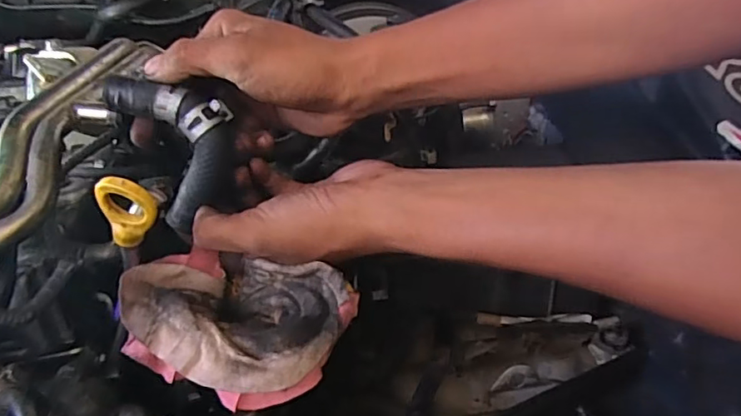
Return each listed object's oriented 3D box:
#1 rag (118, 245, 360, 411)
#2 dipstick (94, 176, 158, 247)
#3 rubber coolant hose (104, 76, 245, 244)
[{"bbox_3d":[-0.079,0.060,0.307,0.118,0.039,0.095,10,33,23],"label":"rag"},{"bbox_3d":[-0.129,0.001,0.294,0.030,0.047,0.014,13,42,0],"label":"dipstick"},{"bbox_3d":[-0.123,-0.040,0.359,0.054,0.091,0.054,21,38,36],"label":"rubber coolant hose"}]

